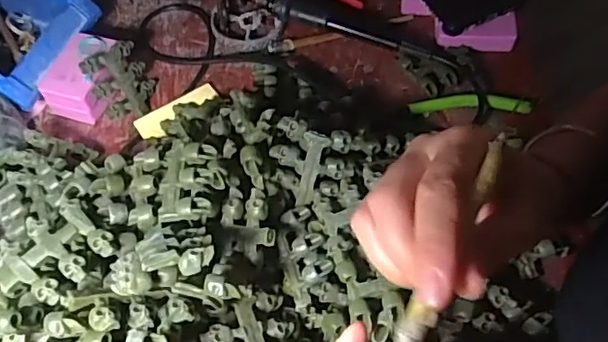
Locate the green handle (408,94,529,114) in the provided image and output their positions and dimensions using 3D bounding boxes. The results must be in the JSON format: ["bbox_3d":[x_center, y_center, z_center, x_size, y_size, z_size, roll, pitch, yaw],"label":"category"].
[{"bbox_3d":[0.142,-0.057,0.482,0.101,0.015,0.013,1,59,3],"label":"green handle"}]

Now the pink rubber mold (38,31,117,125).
[{"bbox_3d":[-0.195,-0.086,0.495,0.062,0.034,0.072,12,60,9],"label":"pink rubber mold"}]

